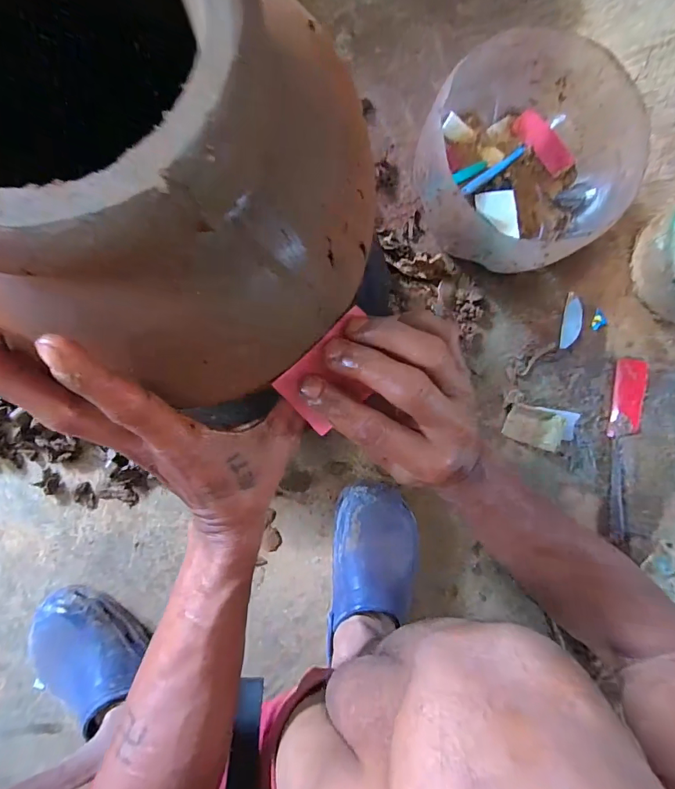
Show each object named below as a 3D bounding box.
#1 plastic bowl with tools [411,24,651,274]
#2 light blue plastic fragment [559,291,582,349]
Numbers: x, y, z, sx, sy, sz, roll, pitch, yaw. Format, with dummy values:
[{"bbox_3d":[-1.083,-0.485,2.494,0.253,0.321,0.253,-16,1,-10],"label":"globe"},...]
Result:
[{"bbox_3d":[0.227,-0.285,0.499,0.232,0.126,0.263,38,86,-3],"label":"plastic bowl with tools"},{"bbox_3d":[0.330,-0.102,0.558,0.027,0.005,0.077,9,92,-3],"label":"light blue plastic fragment"}]

